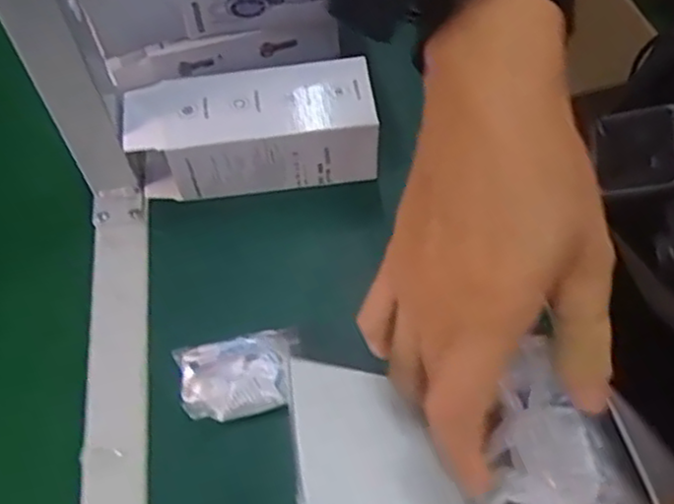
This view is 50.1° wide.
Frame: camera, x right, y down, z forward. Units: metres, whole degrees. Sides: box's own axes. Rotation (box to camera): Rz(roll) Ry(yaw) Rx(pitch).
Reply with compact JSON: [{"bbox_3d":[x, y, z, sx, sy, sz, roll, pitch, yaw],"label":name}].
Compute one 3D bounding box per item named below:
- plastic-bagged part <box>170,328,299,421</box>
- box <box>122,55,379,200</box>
[{"bbox_3d":[-0.068,0.083,0.491,0.086,0.022,0.055,-14,67,7],"label":"plastic-bagged part"},{"bbox_3d":[-0.065,-0.091,0.577,0.186,0.089,0.066,-10,59,-3],"label":"box"}]

